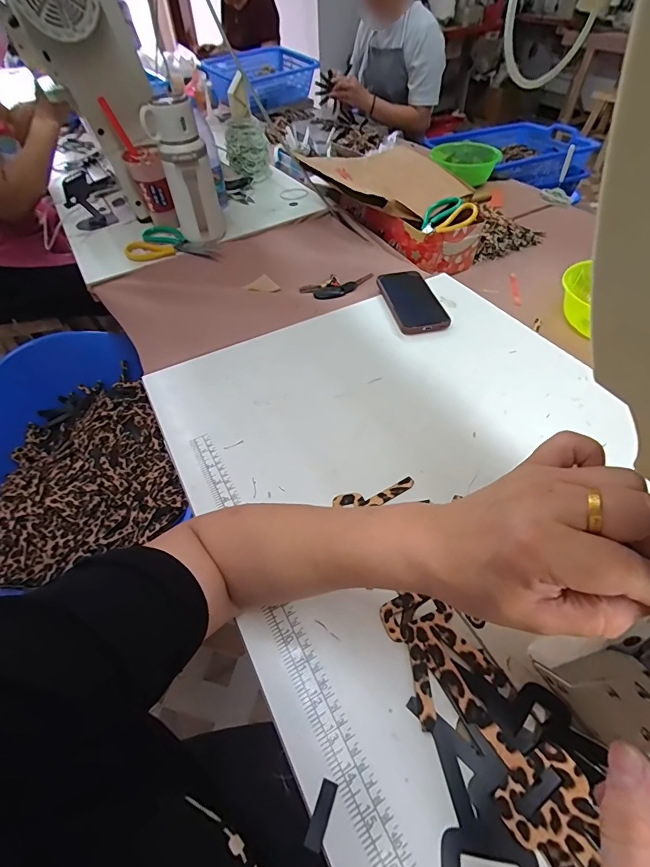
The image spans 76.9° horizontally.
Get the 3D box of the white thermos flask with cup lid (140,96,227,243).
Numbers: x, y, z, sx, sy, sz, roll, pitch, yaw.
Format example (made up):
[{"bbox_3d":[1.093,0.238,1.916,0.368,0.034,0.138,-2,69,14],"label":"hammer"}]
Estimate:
[{"bbox_3d":[-0.241,-0.448,0.731,0.088,0.217,0.066,-17,52,-8],"label":"white thermos flask with cup lid"}]

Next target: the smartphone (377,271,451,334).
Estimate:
[{"bbox_3d":[0.138,-0.210,0.655,0.077,0.014,0.155,-11,52,-5],"label":"smartphone"}]

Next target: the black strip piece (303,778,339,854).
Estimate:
[{"bbox_3d":[-0.002,0.255,0.274,0.011,0.004,0.036,16,55,17],"label":"black strip piece"}]

